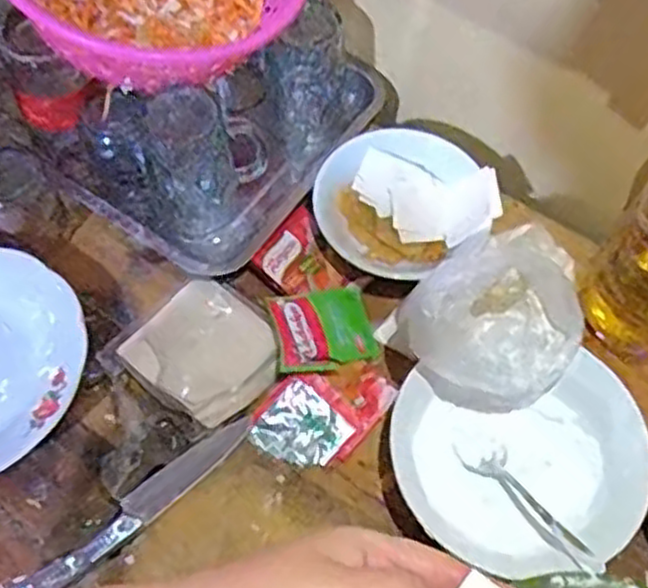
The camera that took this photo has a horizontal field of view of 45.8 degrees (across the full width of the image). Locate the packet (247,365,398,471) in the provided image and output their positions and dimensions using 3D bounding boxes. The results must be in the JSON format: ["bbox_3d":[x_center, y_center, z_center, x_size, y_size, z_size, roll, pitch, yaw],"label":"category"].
[{"bbox_3d":[-0.001,0.097,0.631,0.114,0.019,0.076,-40,70,-20],"label":"packet"}]

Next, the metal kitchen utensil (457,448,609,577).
[{"bbox_3d":[0.157,0.154,0.572,0.035,0.021,0.133,-33,46,-18],"label":"metal kitchen utensil"}]

